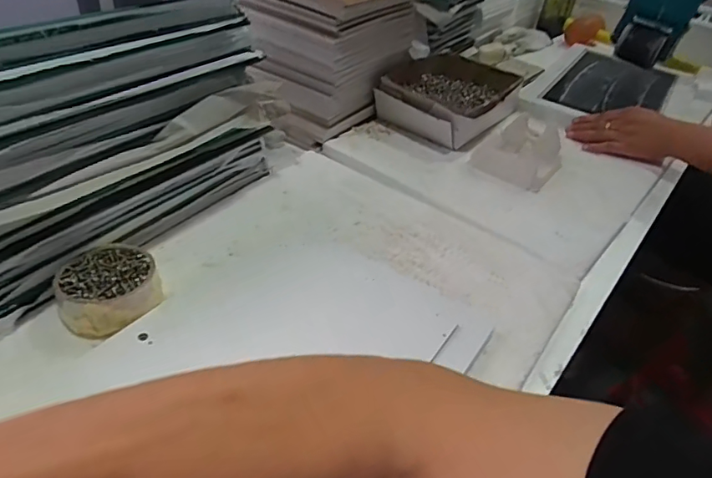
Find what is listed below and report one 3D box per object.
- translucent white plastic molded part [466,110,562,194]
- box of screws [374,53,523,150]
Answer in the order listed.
[{"bbox_3d":[0.245,-0.132,0.778,0.105,0.048,0.142,29,44,25],"label":"translucent white plastic molded part"},{"bbox_3d":[0.153,-0.248,0.890,0.188,0.065,0.257,27,43,23],"label":"box of screws"}]

